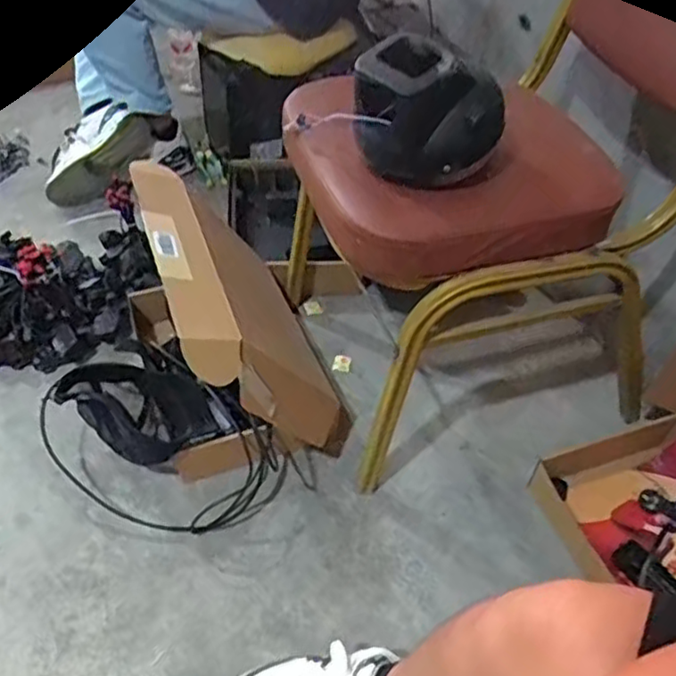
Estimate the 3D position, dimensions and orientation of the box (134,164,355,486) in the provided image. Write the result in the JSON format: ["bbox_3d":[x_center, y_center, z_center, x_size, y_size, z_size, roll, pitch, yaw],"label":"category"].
[{"bbox_3d":[-0.152,-0.026,1.039,0.274,0.333,0.404,-14,49,-18],"label":"box"}]

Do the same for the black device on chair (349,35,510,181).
[{"bbox_3d":[0.101,-0.255,0.744,0.148,0.125,0.096,26,51,19],"label":"black device on chair"}]

